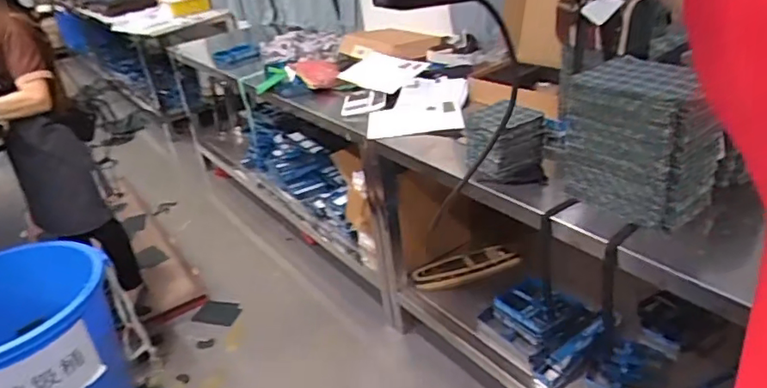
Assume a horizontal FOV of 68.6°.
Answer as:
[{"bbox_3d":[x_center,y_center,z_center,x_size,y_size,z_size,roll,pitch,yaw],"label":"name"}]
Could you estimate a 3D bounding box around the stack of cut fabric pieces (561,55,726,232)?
[{"bbox_3d":[0.541,-0.114,1.191,0.217,0.267,0.265,-27,34,-37],"label":"stack of cut fabric pieces"}]

